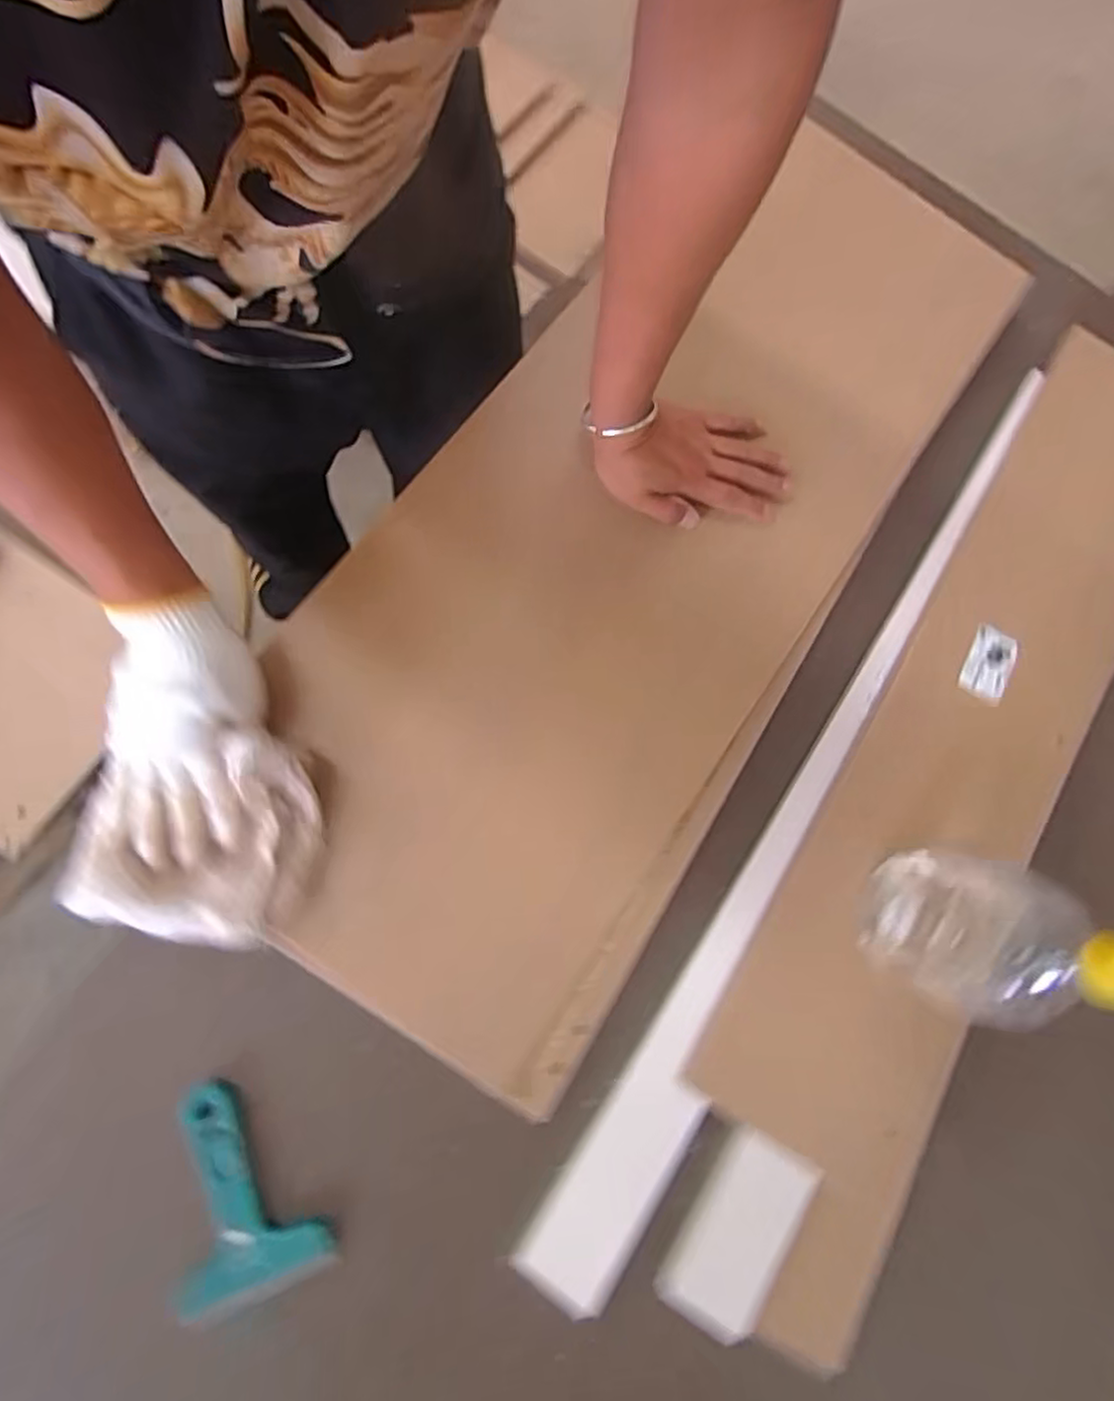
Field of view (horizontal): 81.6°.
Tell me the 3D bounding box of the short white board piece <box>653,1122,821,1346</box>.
[{"bbox_3d":[0.130,0.385,0.466,0.071,0.012,0.133,30,76,1],"label":"short white board piece"}]

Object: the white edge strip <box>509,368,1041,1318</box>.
[{"bbox_3d":[0.238,0.070,0.551,0.061,0.017,0.881,34,76,2],"label":"white edge strip"}]

